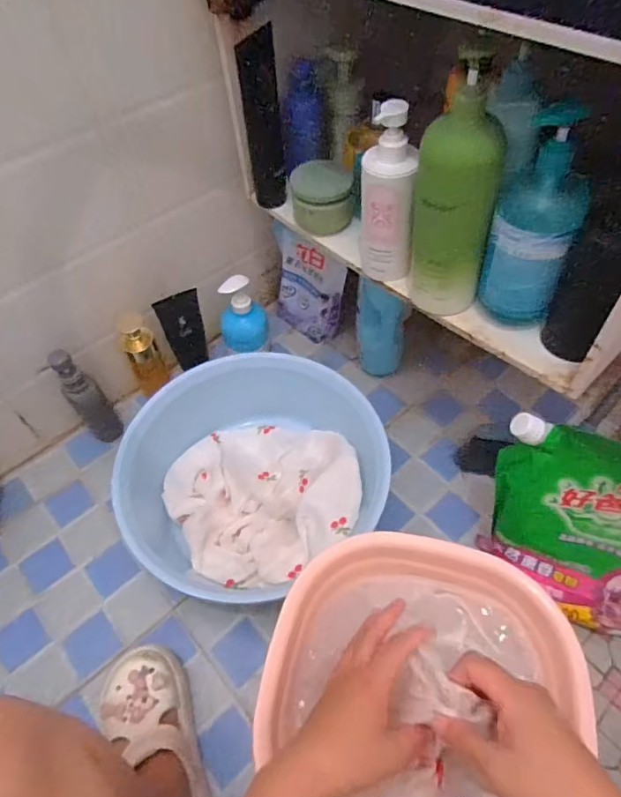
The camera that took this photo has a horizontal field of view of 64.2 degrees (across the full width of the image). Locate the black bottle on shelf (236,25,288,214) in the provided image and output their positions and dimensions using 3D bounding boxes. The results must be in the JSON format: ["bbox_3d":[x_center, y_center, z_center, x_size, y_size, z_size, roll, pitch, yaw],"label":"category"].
[{"bbox_3d":[-0.062,-0.363,0.664,0.050,0.205,0.040,-6,54,1],"label":"black bottle on shelf"}]

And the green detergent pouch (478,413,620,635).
[{"bbox_3d":[0.350,0.173,0.597,0.281,0.287,0.105,21,59,20],"label":"green detergent pouch"}]

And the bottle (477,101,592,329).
[{"bbox_3d":[0.225,-0.171,0.504,0.080,0.213,0.070,9,55,12],"label":"bottle"}]

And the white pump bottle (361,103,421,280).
[{"bbox_3d":[0.086,-0.220,0.564,0.060,0.194,0.058,2,54,7],"label":"white pump bottle"}]

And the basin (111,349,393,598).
[{"bbox_3d":[-0.096,0.108,0.771,0.353,0.148,0.328,-3,54,4],"label":"basin"}]

